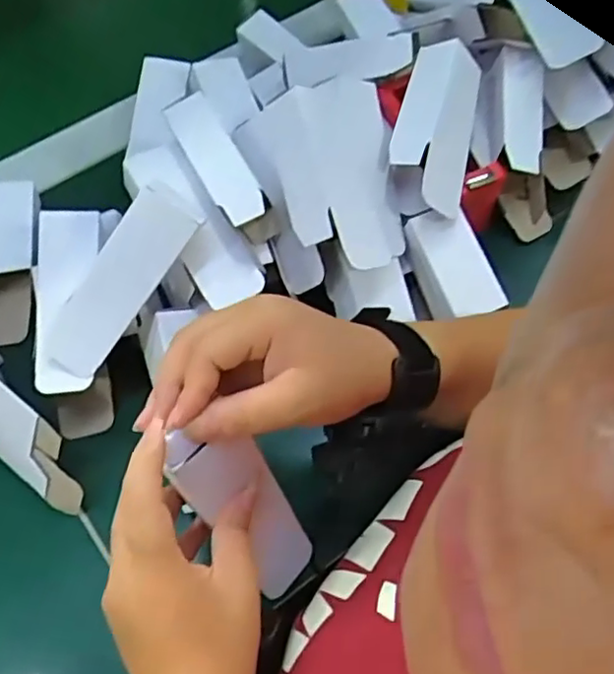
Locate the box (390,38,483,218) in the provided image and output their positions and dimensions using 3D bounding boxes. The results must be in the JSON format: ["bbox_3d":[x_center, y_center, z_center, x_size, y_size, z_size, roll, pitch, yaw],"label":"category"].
[{"bbox_3d":[0.089,-0.150,0.476,0.064,0.026,0.116,7,92,-30],"label":"box"}]

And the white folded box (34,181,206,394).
[{"bbox_3d":[-0.130,-0.027,0.443,0.044,0.022,0.156,43,104,18],"label":"white folded box"}]

